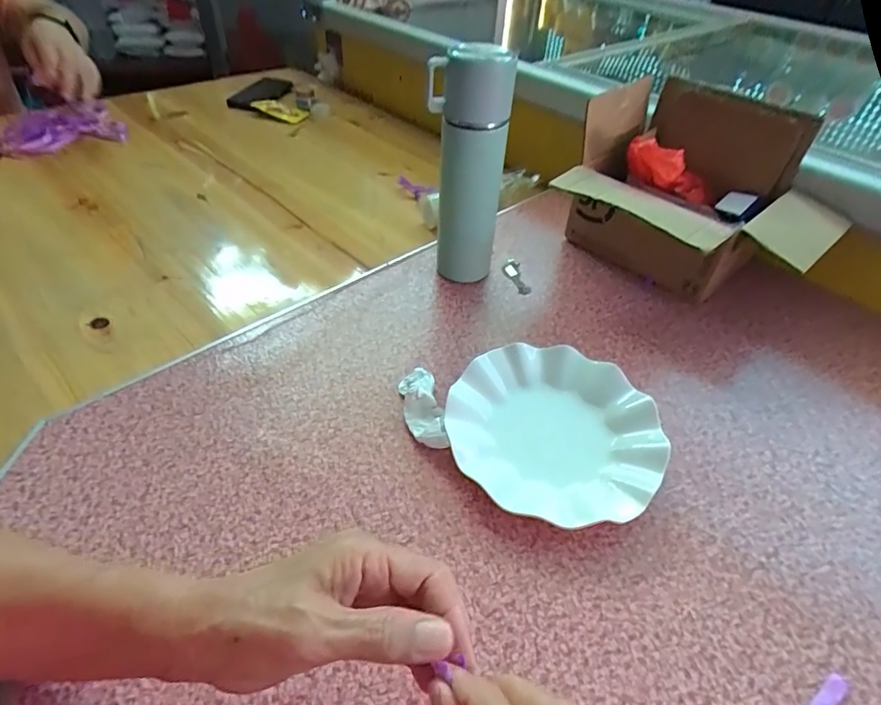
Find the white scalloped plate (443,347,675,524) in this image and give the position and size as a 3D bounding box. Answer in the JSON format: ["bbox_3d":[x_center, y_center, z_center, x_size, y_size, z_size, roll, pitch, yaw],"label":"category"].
[{"bbox_3d":[0.099,0.068,0.436,0.179,0.026,0.173,2,45,-2],"label":"white scalloped plate"}]

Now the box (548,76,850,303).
[{"bbox_3d":[0.299,-0.174,0.585,0.273,0.184,0.227,31,51,25],"label":"box"}]

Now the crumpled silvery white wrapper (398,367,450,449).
[{"bbox_3d":[-0.017,0.050,0.451,0.033,0.024,0.089,-7,46,-10],"label":"crumpled silvery white wrapper"}]

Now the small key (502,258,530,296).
[{"bbox_3d":[0.093,-0.096,0.617,0.025,0.005,0.067,-6,46,-9],"label":"small key"}]

